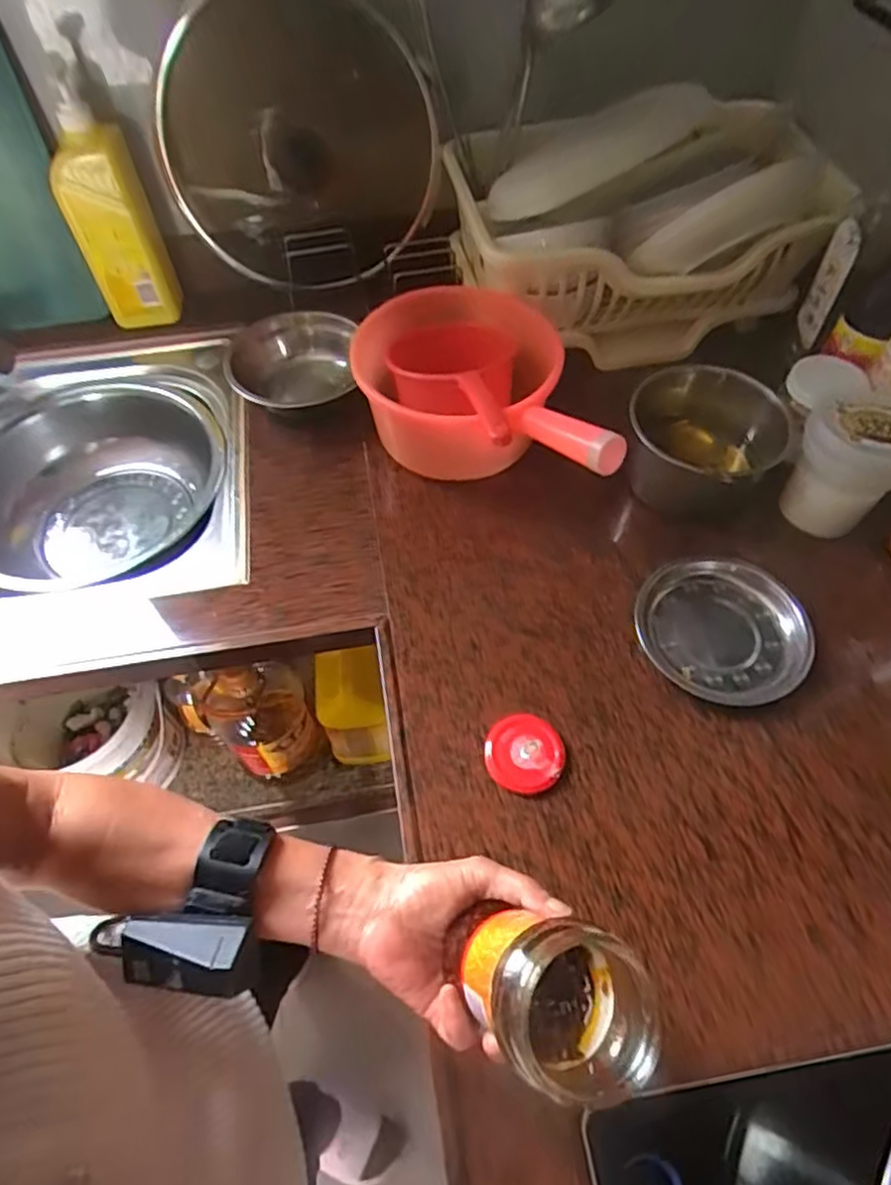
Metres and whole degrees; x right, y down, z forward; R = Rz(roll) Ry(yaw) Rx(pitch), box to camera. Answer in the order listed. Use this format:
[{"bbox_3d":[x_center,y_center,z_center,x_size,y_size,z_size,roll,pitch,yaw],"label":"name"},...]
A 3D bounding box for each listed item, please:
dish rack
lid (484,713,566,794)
[{"bbox_3d":[0.221,-0.442,0.800,0.376,0.211,0.272,-14,59,-4],"label":"dish rack"},{"bbox_3d":[0.065,0.132,0.551,0.061,0.014,0.063,-2,59,3],"label":"lid"}]

